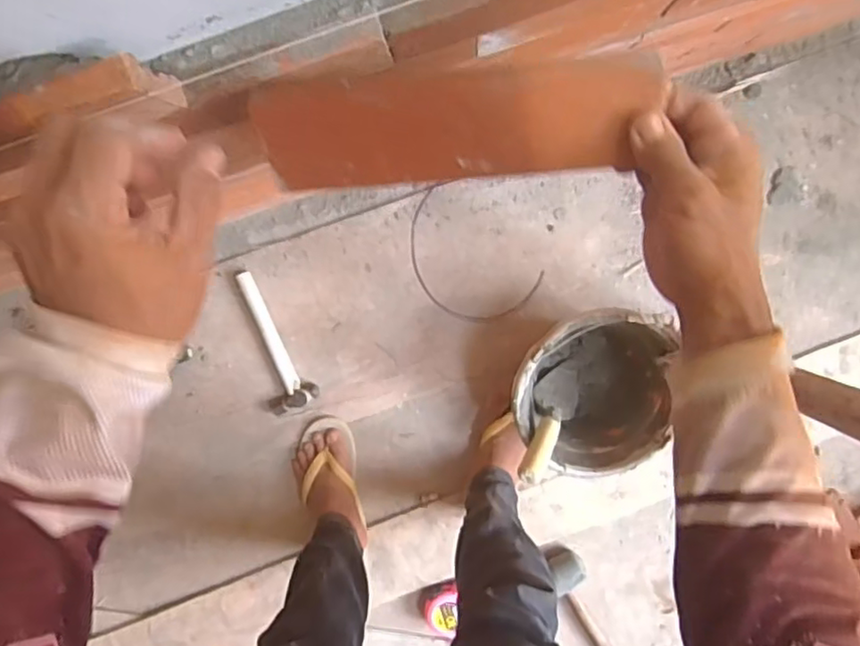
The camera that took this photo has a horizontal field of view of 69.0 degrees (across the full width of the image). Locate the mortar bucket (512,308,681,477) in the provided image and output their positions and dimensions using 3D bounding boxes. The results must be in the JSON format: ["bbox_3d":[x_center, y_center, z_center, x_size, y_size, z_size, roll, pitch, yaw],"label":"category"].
[{"bbox_3d":[0.242,0.101,0.992,0.220,0.191,0.204,0,100,3],"label":"mortar bucket"}]

